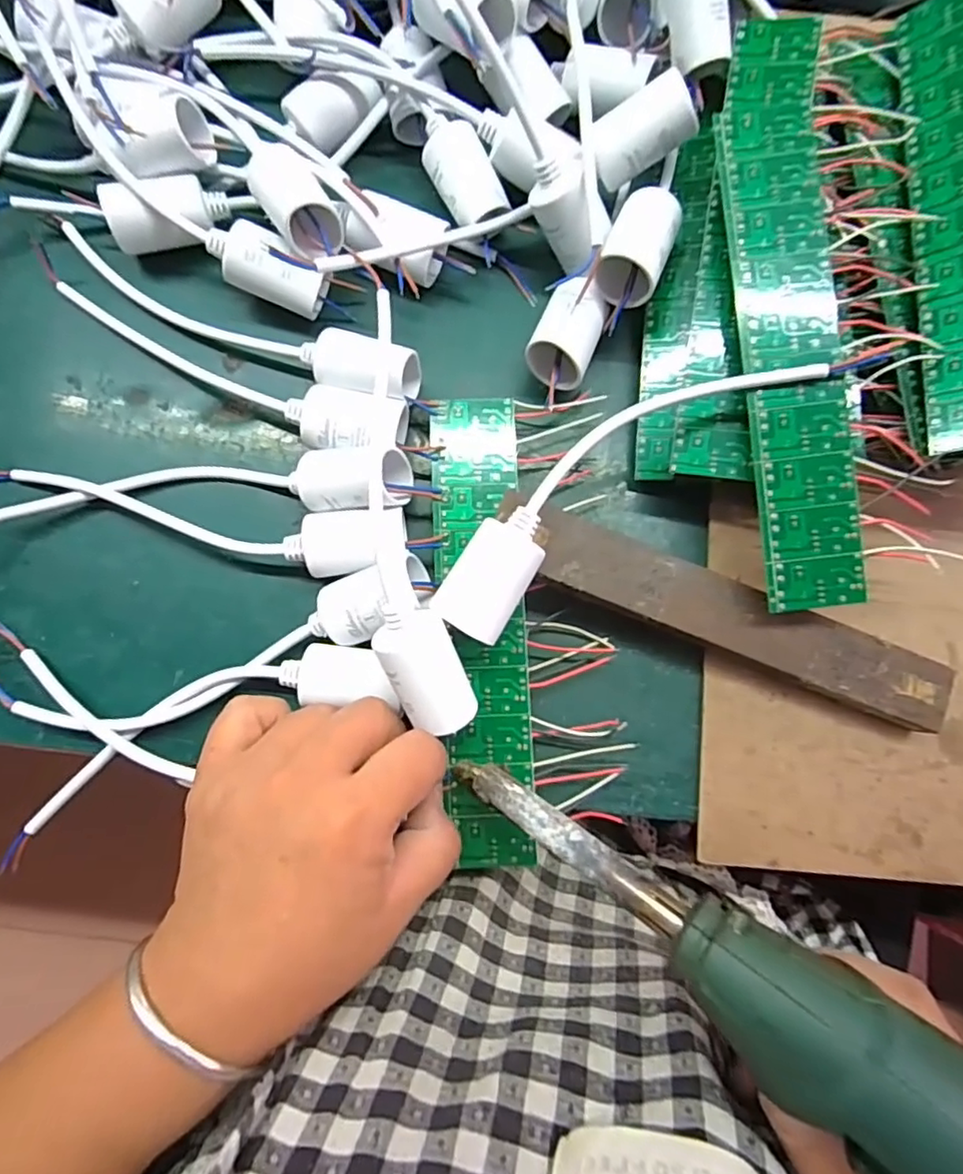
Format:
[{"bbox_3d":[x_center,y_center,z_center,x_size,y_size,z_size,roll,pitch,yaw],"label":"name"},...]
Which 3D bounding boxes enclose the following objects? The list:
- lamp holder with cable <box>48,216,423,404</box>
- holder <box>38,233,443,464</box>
[{"bbox_3d":[-0.117,-0.127,0.280,0.185,0.028,0.027,22,84,5],"label":"lamp holder with cable"},{"bbox_3d":[-0.119,-0.101,0.280,0.210,0.026,0.037,22,84,5],"label":"holder"}]

